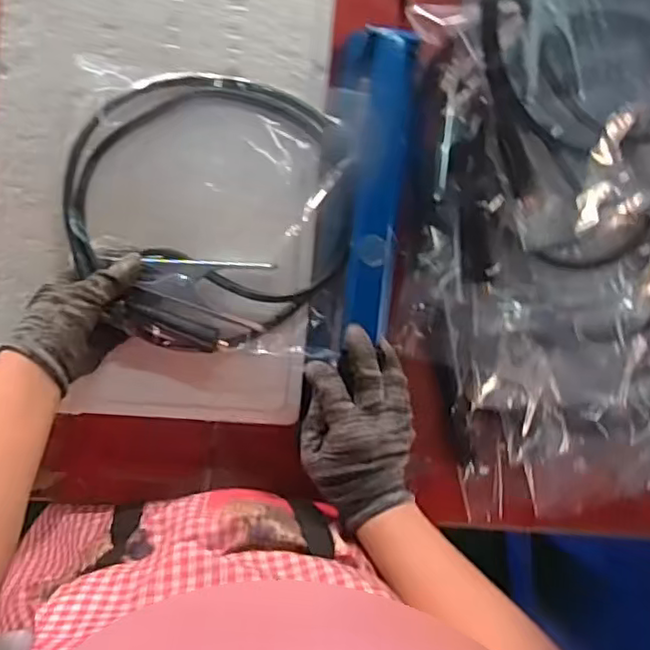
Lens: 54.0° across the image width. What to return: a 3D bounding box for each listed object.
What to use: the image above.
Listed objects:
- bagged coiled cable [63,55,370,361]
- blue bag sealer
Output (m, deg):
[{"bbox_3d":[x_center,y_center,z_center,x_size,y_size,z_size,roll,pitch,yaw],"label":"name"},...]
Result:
[{"bbox_3d":[-0.092,-0.097,0.547,0.236,0.042,0.232,5,94,-8],"label":"bagged coiled cable"},{"bbox_3d":[0.036,-0.112,0.566,0.071,0.069,0.284,7,87,-8],"label":"blue bag sealer"}]

